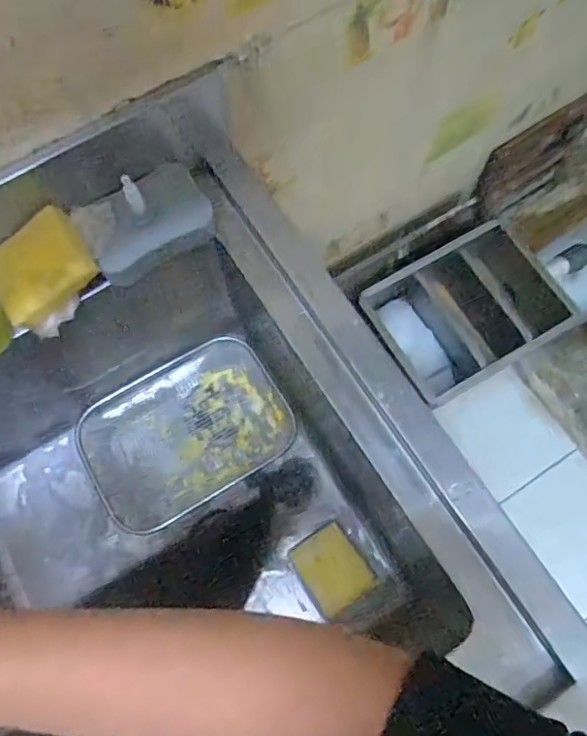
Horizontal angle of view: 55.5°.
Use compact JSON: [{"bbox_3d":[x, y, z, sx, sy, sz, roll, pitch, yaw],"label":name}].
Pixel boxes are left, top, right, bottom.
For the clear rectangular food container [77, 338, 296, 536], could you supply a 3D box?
[{"bbox_3d":[-0.165,0.096,0.856,0.296,0.038,0.218,-31,75,-7],"label":"clear rectangular food container"}]

